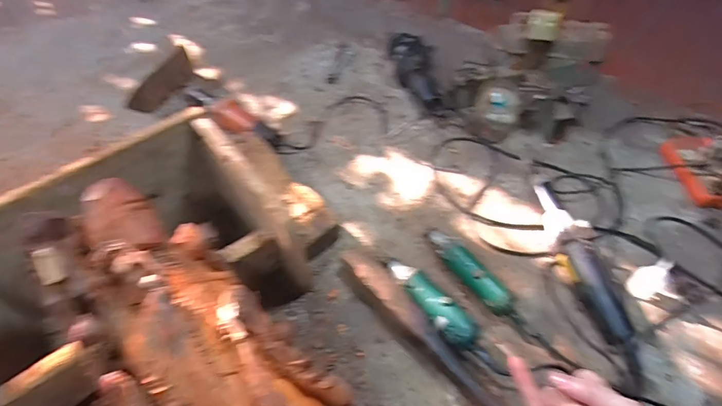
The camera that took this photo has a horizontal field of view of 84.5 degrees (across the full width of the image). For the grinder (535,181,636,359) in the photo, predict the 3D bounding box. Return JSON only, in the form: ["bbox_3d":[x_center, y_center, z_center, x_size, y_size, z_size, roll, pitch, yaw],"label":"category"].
[{"bbox_3d":[0.394,0.098,0.727,0.062,0.066,0.347,-9,53,-7],"label":"grinder"}]

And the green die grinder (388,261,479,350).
[{"bbox_3d":[0.113,0.168,0.677,0.046,0.059,0.194,-31,59,-24],"label":"green die grinder"}]

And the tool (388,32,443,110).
[{"bbox_3d":[0.150,-0.366,1.068,0.093,0.088,0.331,-8,53,-6],"label":"tool"}]

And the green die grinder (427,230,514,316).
[{"bbox_3d":[0.186,0.121,0.711,0.038,0.056,0.198,-30,59,-24],"label":"green die grinder"}]

